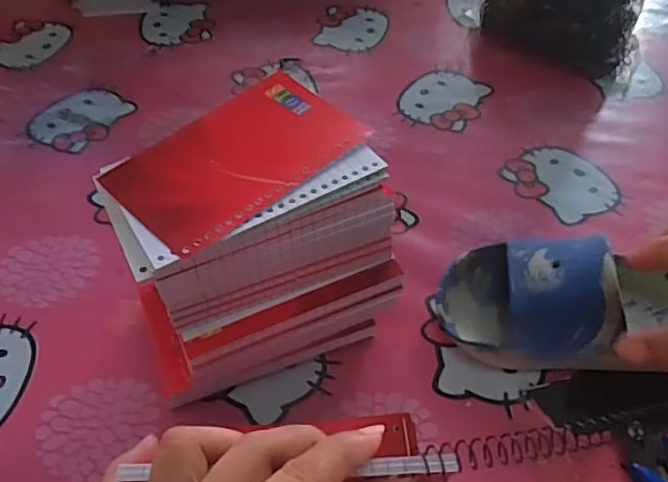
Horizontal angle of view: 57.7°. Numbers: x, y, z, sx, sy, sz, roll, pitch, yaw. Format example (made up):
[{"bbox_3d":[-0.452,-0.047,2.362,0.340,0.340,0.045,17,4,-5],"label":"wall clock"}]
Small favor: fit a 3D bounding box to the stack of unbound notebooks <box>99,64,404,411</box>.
[{"bbox_3d":[-0.049,0.000,0.361,0.146,0.119,0.123,-22,54,-17],"label":"stack of unbound notebooks"}]

